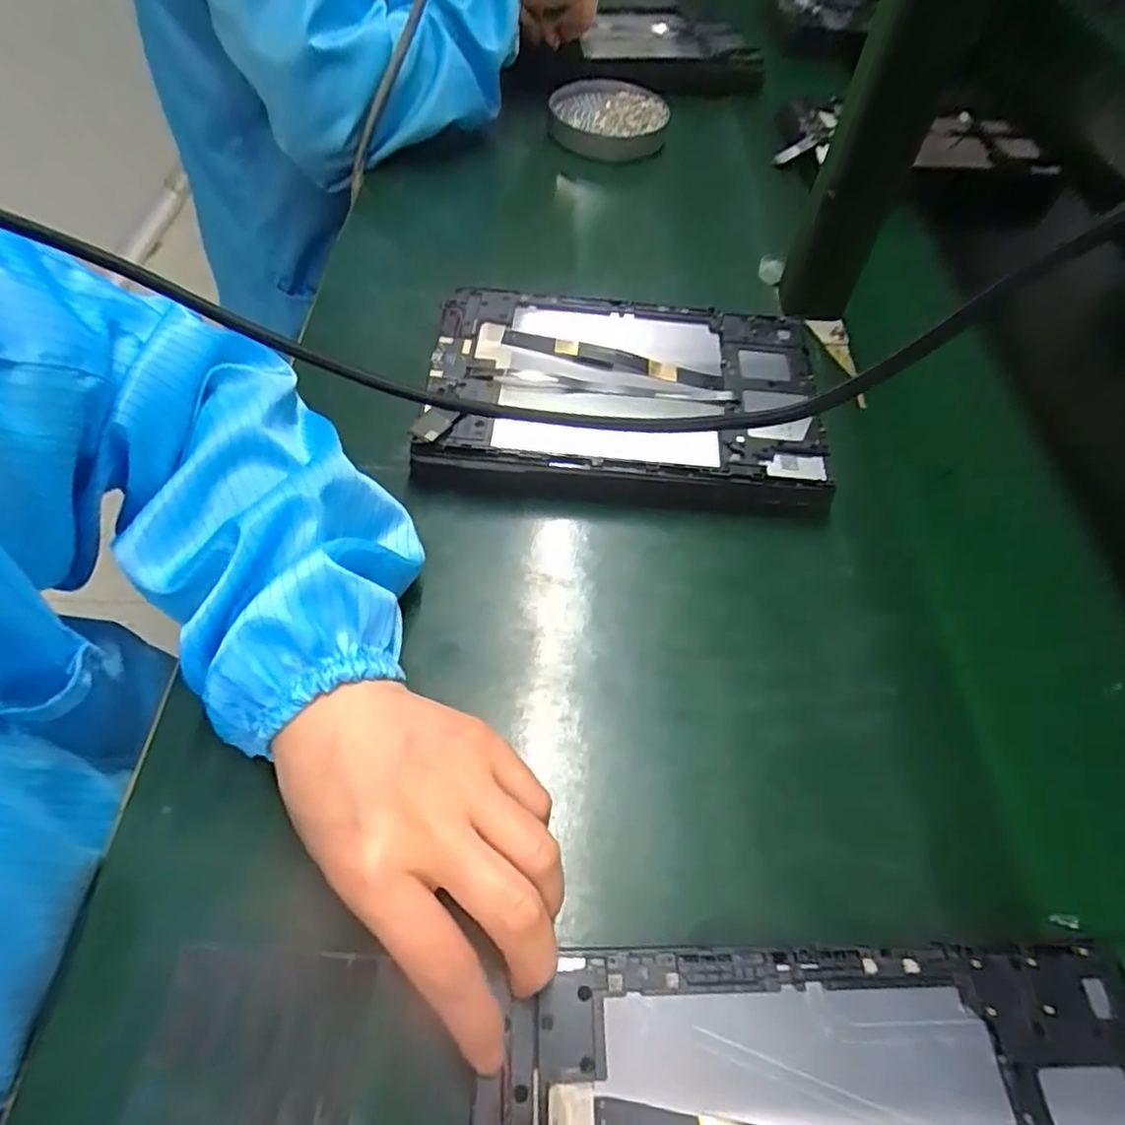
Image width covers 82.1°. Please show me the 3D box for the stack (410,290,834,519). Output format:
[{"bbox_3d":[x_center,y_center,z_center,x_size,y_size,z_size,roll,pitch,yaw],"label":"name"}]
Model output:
[{"bbox_3d":[0.037,-0.107,0.417,0.240,0.035,0.153,6,56,1],"label":"stack"}]

